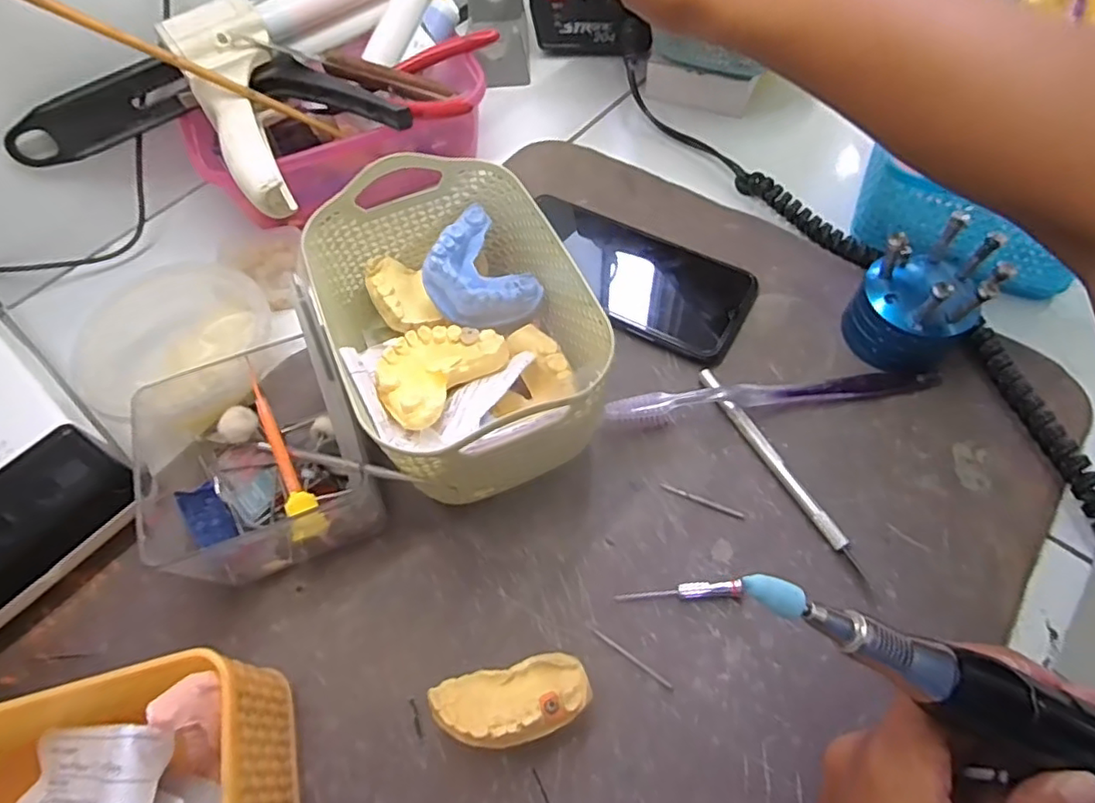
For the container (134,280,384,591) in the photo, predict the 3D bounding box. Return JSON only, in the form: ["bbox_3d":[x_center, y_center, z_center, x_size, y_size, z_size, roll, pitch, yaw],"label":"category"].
[{"bbox_3d":[-0.150,0.028,0.301,0.118,0.058,0.105,-22,61,-10],"label":"container"}]

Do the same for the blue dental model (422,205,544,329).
[{"bbox_3d":[-0.041,-0.071,0.341,0.053,0.033,0.064,-33,64,-15],"label":"blue dental model"}]

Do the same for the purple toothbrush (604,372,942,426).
[{"bbox_3d":[0.125,-0.005,0.338,0.188,0.013,0.015,-8,60,-2],"label":"purple toothbrush"}]

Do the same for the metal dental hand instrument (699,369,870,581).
[{"bbox_3d":[0.120,0.032,0.319,0.008,0.011,0.129,-26,62,-11],"label":"metal dental hand instrument"}]

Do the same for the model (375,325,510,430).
[{"bbox_3d":[-0.058,-0.021,0.308,0.053,0.024,0.068,36,68,21],"label":"model"}]

